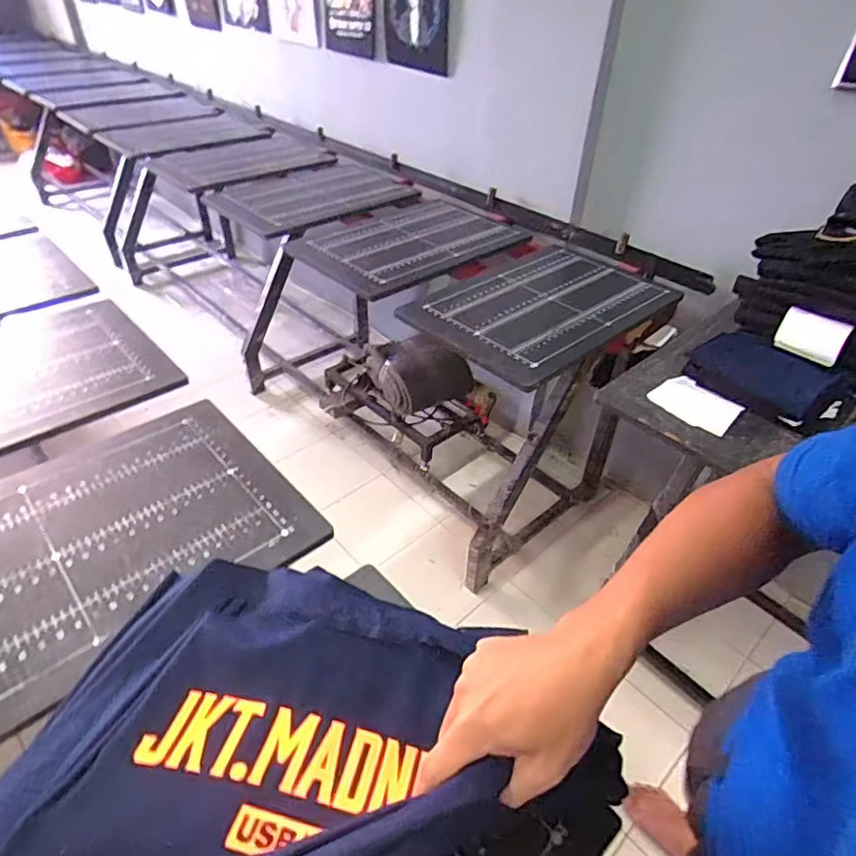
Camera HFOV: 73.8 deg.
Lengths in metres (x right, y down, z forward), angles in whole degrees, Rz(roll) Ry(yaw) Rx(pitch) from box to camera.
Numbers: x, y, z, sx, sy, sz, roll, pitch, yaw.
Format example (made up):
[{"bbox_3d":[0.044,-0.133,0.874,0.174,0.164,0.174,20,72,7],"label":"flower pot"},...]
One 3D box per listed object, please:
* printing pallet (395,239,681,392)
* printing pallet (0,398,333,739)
[{"bbox_3d":[0.285,-0.335,1.424,0.465,0.021,0.683,29,47,30],"label":"printing pallet"},{"bbox_3d":[-0.509,0.166,0.786,0.613,0.014,0.441,-27,47,-30],"label":"printing pallet"}]

